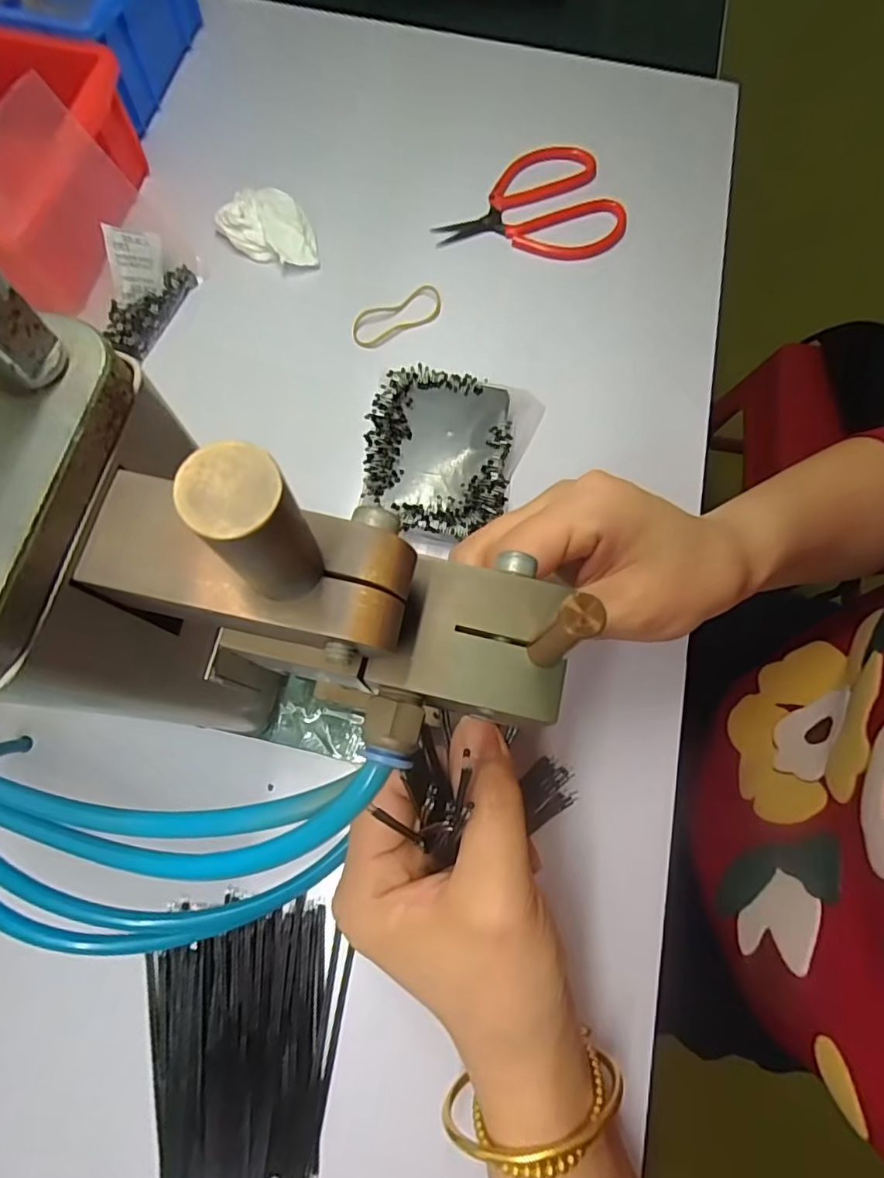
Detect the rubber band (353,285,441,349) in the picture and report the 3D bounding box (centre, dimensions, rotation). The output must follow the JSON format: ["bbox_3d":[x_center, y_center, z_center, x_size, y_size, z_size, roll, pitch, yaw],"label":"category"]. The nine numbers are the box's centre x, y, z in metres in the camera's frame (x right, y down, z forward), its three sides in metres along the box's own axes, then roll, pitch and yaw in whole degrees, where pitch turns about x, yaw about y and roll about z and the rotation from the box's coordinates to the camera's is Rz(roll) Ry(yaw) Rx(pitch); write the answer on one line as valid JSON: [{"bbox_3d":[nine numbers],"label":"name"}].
[{"bbox_3d":[-0.025,-0.157,0.326,0.056,0.009,0.021,-31,78,-10],"label":"rubber band"}]

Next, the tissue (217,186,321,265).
[{"bbox_3d":[-0.098,-0.211,0.329,0.059,0.016,0.039,35,76,8],"label":"tissue"}]

